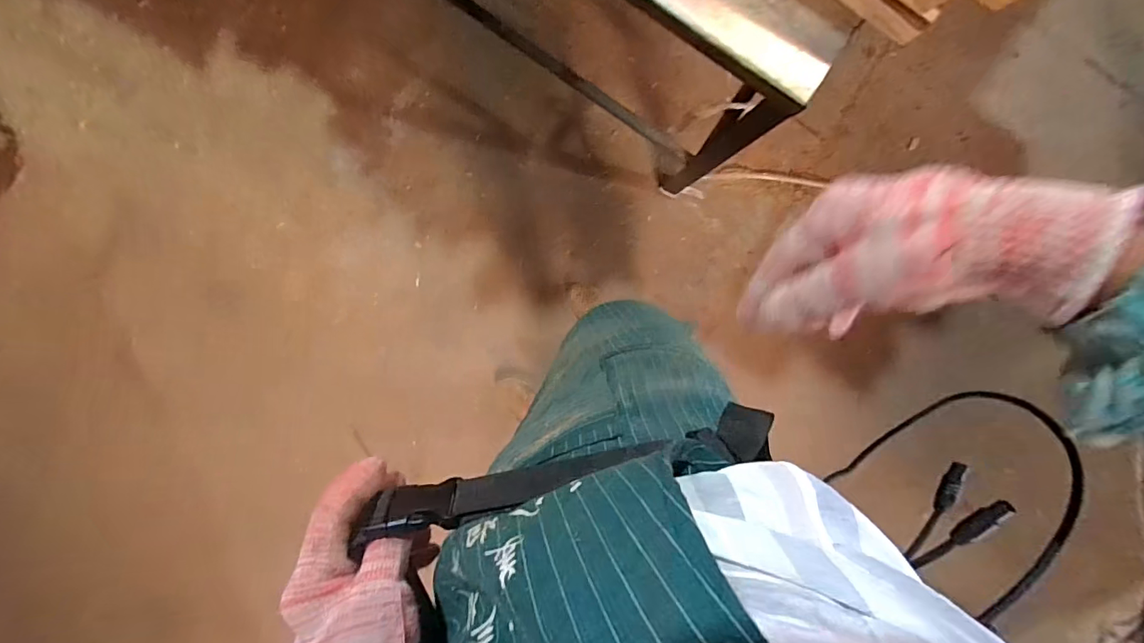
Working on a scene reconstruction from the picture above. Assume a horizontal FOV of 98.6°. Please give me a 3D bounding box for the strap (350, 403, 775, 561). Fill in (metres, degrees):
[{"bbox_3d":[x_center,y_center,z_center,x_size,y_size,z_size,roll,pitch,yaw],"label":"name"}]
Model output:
[{"bbox_3d":[0.004,0.096,0.318,0.269,0.033,0.026,-11,98,-7],"label":"strap"}]

